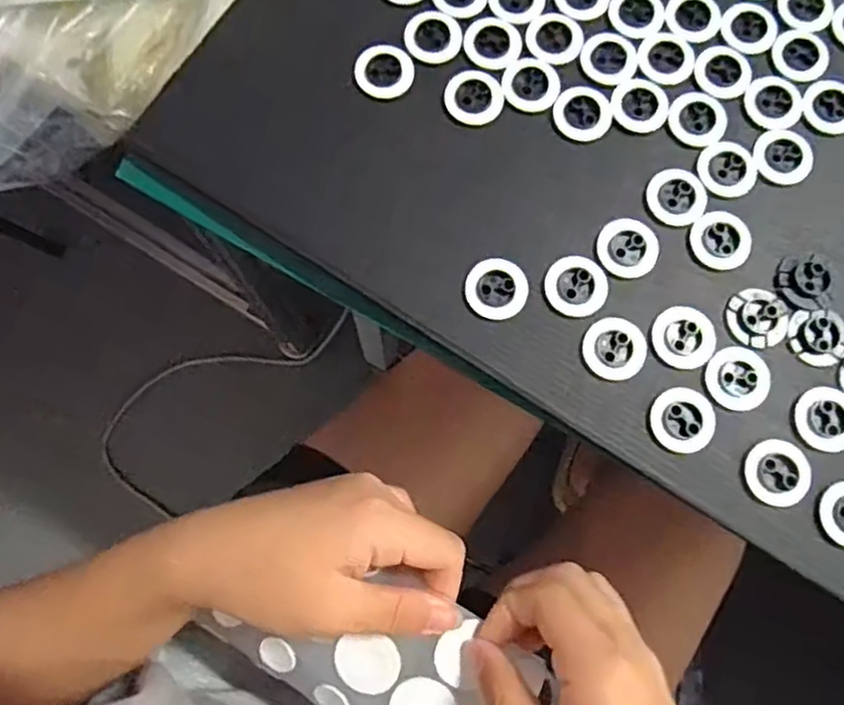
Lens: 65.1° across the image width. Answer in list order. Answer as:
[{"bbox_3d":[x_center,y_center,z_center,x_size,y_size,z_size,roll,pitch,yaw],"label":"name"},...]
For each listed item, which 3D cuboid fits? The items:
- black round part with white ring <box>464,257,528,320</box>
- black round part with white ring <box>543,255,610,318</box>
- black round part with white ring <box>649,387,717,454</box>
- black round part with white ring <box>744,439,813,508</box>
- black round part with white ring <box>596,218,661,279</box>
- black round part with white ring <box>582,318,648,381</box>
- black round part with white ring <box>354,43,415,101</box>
[{"bbox_3d":[0.034,-0.029,0.301,0.028,0.004,0.027,0,80,-1],"label":"black round part with white ring"},{"bbox_3d":[0.071,-0.031,0.302,0.028,0.004,0.028,0,80,-1],"label":"black round part with white ring"},{"bbox_3d":[0.116,0.030,0.293,0.028,0.004,0.028,0,80,-1],"label":"black round part with white ring"},{"bbox_3d":[0.157,0.053,0.289,0.028,0.004,0.028,0,80,-1],"label":"black round part with white ring"},{"bbox_3d":[0.096,-0.049,0.307,0.028,0.004,0.028,0,80,-1],"label":"black round part with white ring"},{"bbox_3d":[0.088,-0.002,0.298,0.028,0.004,0.028,0,80,-1],"label":"black round part with white ring"},{"bbox_3d":[-0.018,-0.137,0.320,0.027,0.004,0.027,0,80,-1],"label":"black round part with white ring"}]

